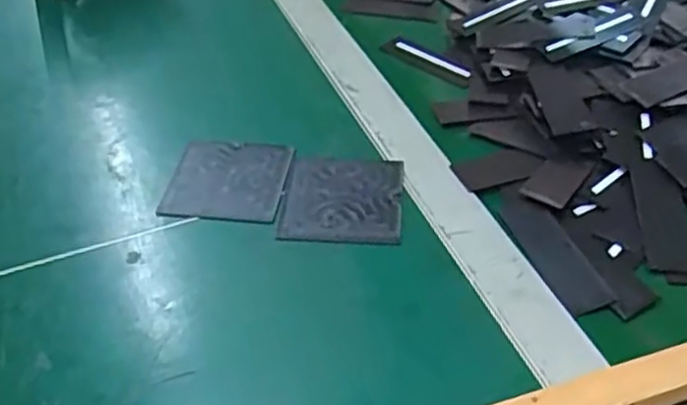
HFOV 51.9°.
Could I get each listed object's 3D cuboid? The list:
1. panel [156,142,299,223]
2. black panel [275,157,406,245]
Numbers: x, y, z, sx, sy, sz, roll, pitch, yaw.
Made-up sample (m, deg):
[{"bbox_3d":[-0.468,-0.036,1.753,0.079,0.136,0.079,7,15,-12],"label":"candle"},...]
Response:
[{"bbox_3d":[-0.080,-0.016,0.495,0.081,0.008,0.077,5,43,7],"label":"panel"},{"bbox_3d":[-0.001,-0.004,0.477,0.078,0.005,0.077,3,43,4],"label":"black panel"}]

